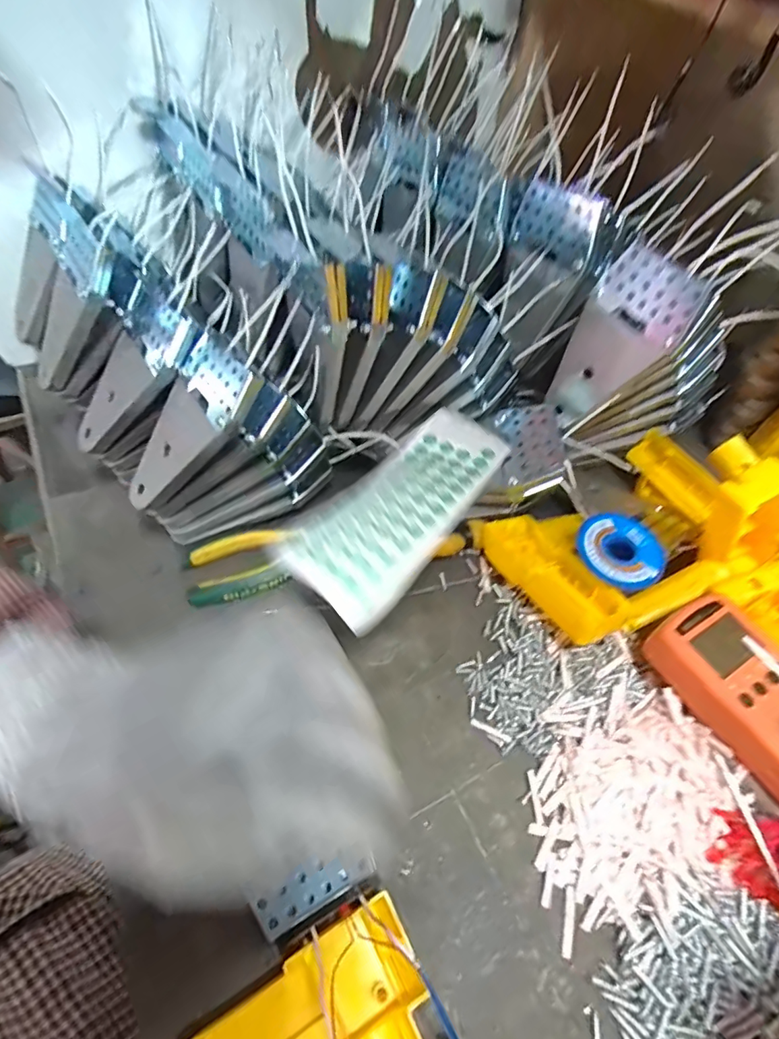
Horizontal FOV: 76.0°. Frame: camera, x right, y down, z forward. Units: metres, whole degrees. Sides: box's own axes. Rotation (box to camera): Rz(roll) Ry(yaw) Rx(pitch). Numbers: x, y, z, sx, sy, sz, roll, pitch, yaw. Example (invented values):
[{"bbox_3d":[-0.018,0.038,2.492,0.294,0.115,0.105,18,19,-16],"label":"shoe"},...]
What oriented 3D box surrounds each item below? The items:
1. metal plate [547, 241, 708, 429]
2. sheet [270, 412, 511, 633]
[{"bbox_3d":[0.164,-0.129,0.372,0.066,0.125,0.007,48,44,15],"label":"metal plate"},{"bbox_3d":[0.013,-0.013,0.302,0.066,0.017,0.185,31,46,19],"label":"sheet"}]

